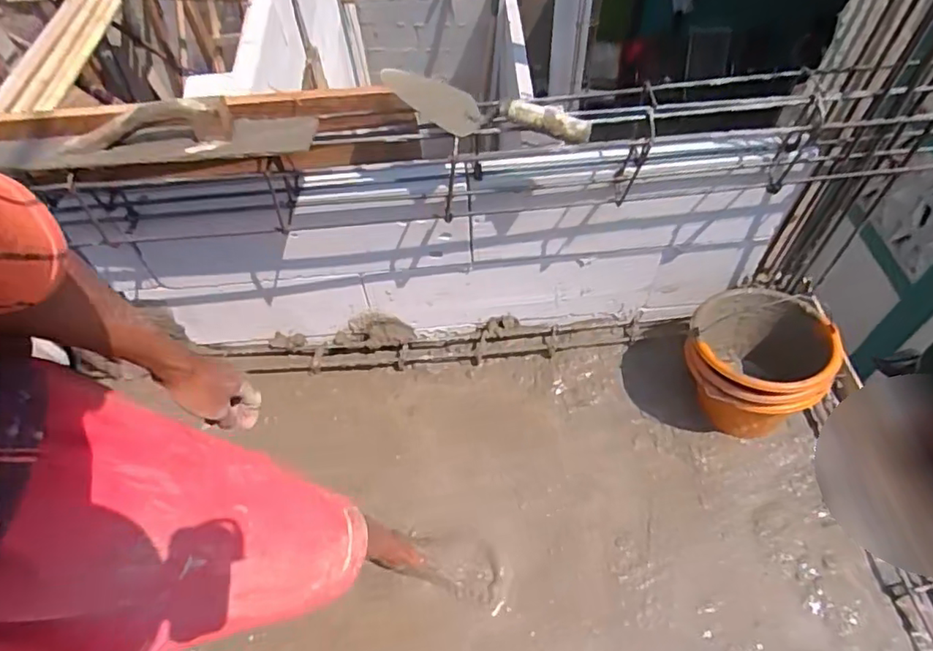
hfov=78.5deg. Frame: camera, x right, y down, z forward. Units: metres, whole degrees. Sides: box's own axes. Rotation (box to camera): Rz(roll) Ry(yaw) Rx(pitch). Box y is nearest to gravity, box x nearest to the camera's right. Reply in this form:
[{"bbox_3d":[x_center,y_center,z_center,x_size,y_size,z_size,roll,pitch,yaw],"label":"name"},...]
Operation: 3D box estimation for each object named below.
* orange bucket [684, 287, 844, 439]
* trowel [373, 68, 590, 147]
[{"bbox_3d":[0.547,0.080,1.098,0.224,0.224,0.258,33,62,25],"label":"orange bucket"},{"bbox_3d":[0.020,-0.313,0.832,0.315,0.066,0.065,14,57,12],"label":"trowel"}]

